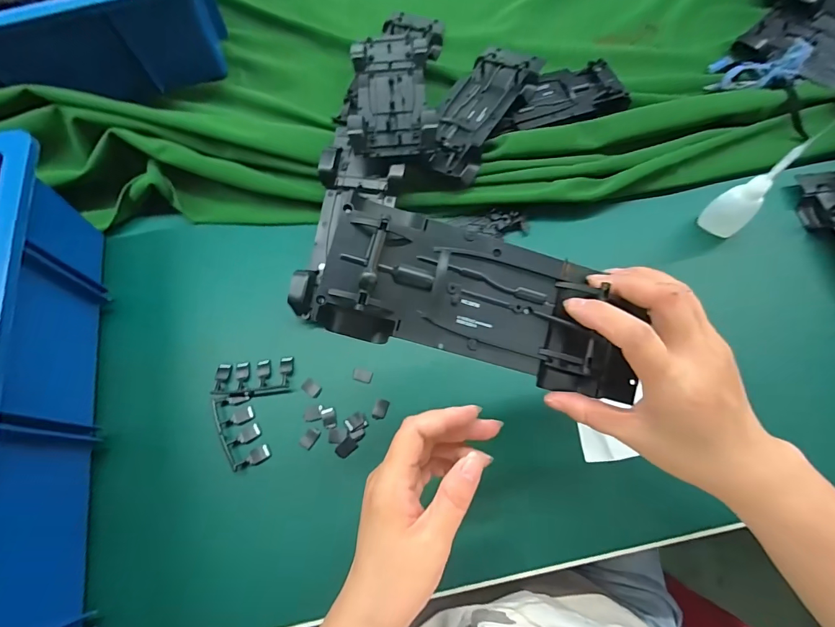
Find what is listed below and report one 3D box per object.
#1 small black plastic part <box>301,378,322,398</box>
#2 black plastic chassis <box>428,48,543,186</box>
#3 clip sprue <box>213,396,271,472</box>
[{"bbox_3d":[-0.090,0.063,0.346,0.017,0.004,0.011,36,73,14],"label":"small black plastic part"},{"bbox_3d":[0.064,-0.209,0.421,0.065,0.032,0.182,29,71,12],"label":"black plastic chassis"},{"bbox_3d":[-0.146,0.095,0.334,0.030,0.006,0.062,-27,70,-10],"label":"clip sprue"}]

